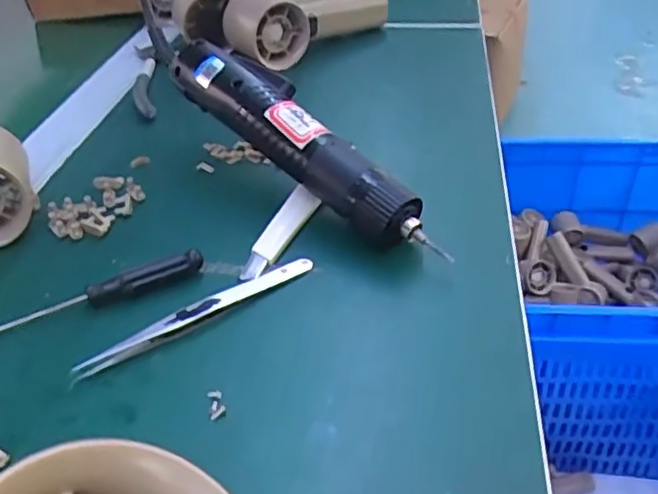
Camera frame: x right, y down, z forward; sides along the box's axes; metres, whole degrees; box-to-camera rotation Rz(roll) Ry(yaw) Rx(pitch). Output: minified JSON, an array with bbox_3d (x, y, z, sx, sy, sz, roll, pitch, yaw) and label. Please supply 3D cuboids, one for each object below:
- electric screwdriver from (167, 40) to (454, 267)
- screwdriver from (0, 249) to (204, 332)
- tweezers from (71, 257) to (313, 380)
[{"bbox_3d":[-0.017,-0.065,0.392,0.037,0.033,0.211,-33,60,-33],"label":"electric screwdriver"},{"bbox_3d":[-0.127,0.028,0.327,0.131,0.013,0.012,-19,39,-19],"label":"screwdriver"},{"bbox_3d":[-0.061,0.031,0.321,0.127,0.007,0.016,-29,43,-30],"label":"tweezers"}]

